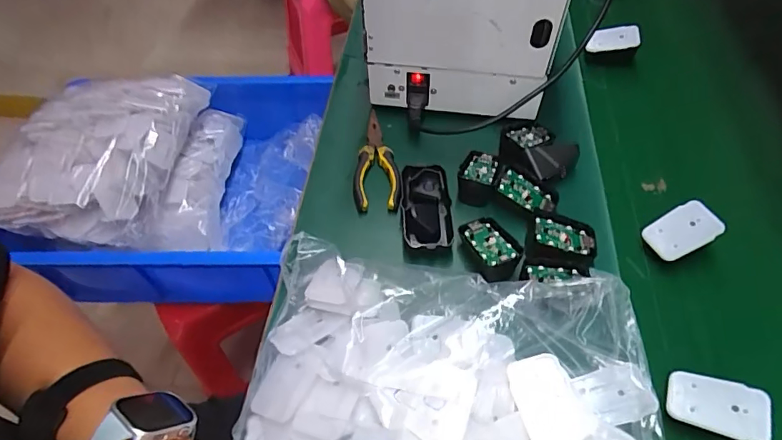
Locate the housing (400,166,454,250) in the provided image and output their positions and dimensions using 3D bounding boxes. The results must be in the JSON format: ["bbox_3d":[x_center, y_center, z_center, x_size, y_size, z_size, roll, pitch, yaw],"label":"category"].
[{"bbox_3d":[0.038,-0.012,0.510,0.051,0.022,0.103,-4,55,0],"label":"housing"}]

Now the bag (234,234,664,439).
[{"bbox_3d":[0.042,0.154,0.369,0.334,0.054,0.268,9,56,8],"label":"bag"}]

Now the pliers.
[{"bbox_3d":[-0.016,-0.074,0.562,0.053,0.015,0.146,-1,55,1],"label":"pliers"}]

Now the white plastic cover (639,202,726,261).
[{"bbox_3d":[0.295,0.010,0.477,0.068,0.009,0.044,-32,67,2],"label":"white plastic cover"}]

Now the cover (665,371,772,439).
[{"bbox_3d":[0.263,0.150,0.381,0.069,0.006,0.043,7,61,30],"label":"cover"}]

